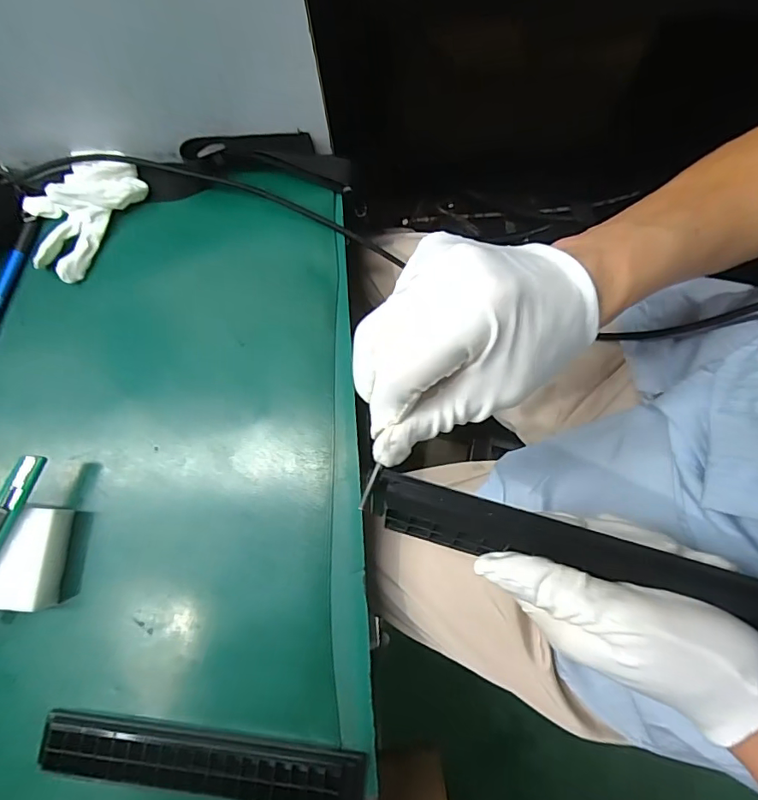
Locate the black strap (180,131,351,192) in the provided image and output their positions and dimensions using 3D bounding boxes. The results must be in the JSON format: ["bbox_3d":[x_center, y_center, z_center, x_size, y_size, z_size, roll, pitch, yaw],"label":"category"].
[{"bbox_3d":[-0.096,-0.211,0.431,0.140,0.032,0.033,6,79,3],"label":"black strap"}]

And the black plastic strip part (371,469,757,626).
[{"bbox_3d":[0.091,0.068,0.213,0.193,0.010,0.025,14,79,10],"label":"black plastic strip part"}]

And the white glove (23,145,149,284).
[{"bbox_3d":[-0.271,-0.172,0.432,0.081,0.032,0.114,34,81,8],"label":"white glove"}]

